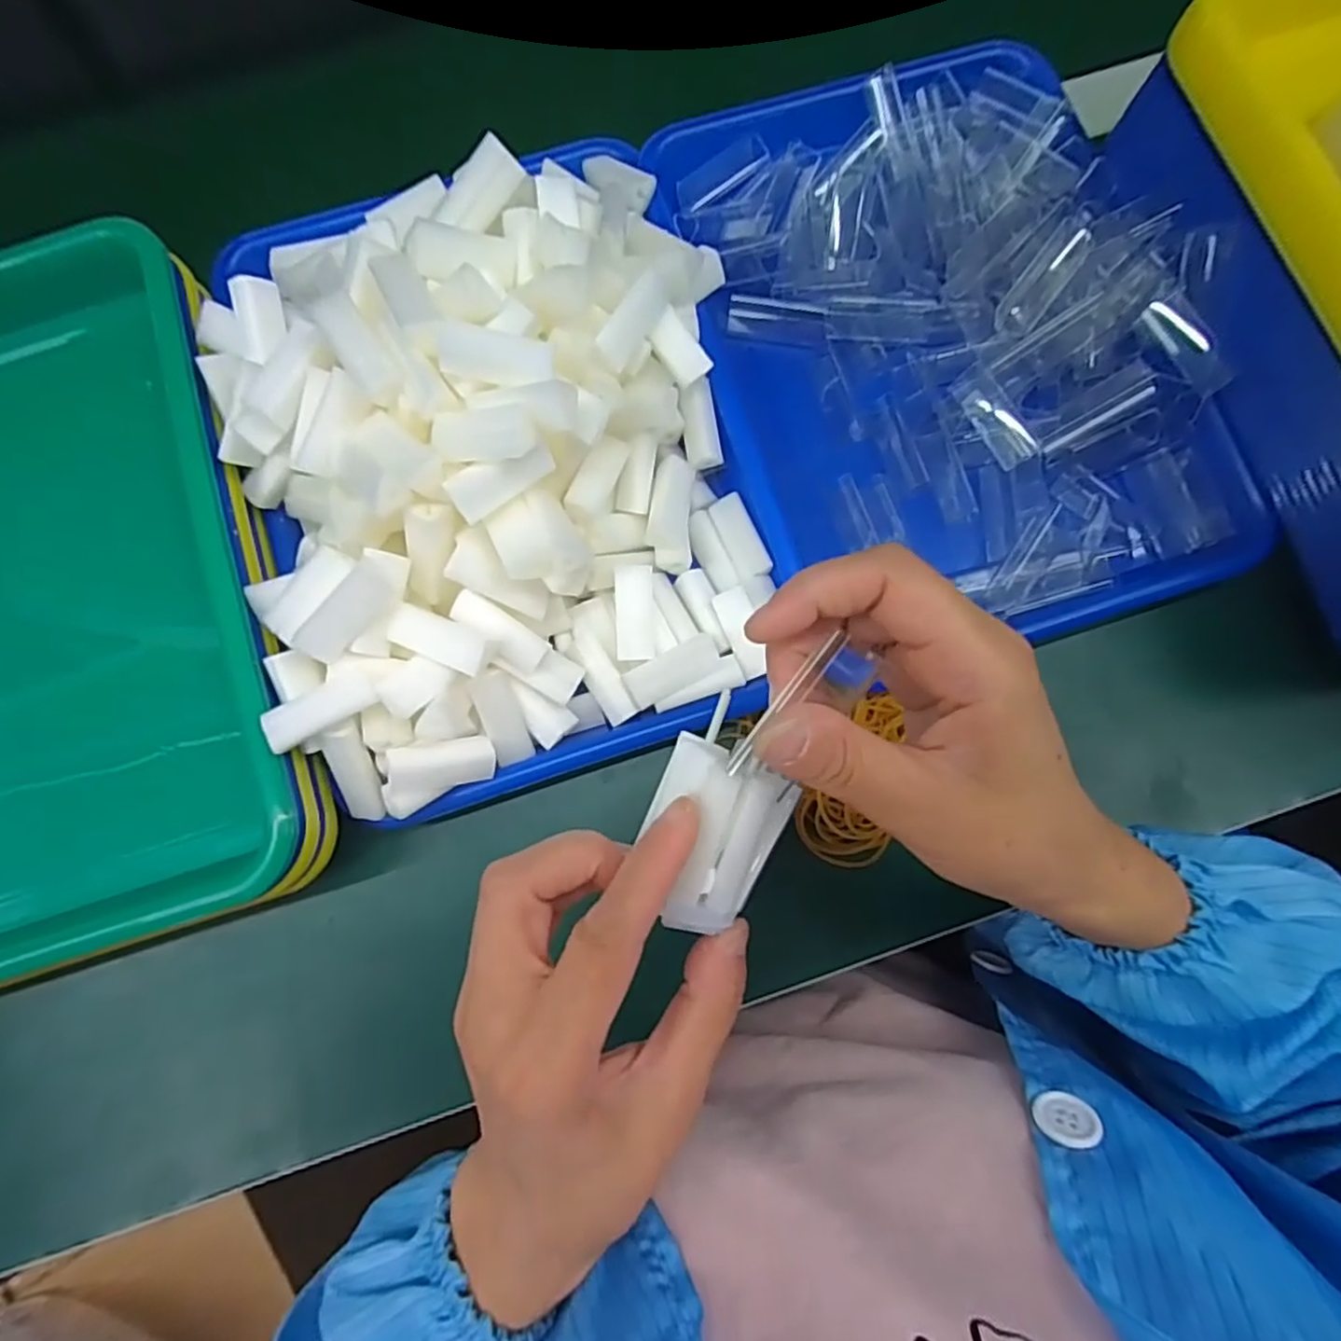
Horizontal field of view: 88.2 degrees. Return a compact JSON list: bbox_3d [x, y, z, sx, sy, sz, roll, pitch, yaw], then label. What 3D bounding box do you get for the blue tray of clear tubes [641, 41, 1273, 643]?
[{"bbox_3d":[0.142,-0.174,0.366,0.249,0.048,0.327,-16,80,-2],"label":"blue tray of clear tubes"}]

